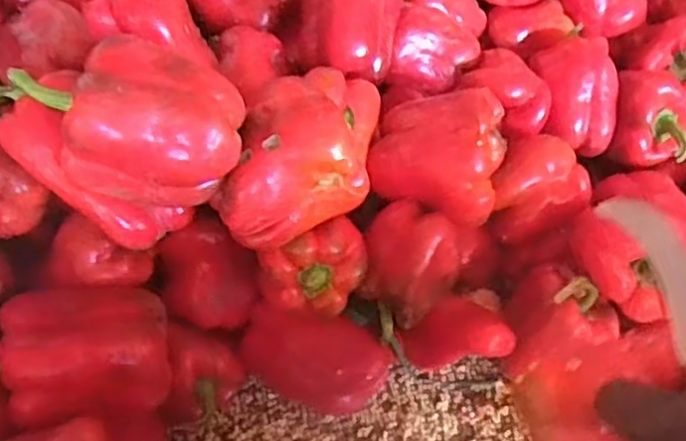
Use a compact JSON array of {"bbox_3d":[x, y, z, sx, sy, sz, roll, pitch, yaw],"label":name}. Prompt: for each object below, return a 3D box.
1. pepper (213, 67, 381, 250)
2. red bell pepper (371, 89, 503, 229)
[{"bbox_3d":[-0.033,-0.047,0.487,0.105,0.086,0.095,-3,53,1],"label":"pepper"},{"bbox_3d":[0.077,-0.055,0.560,0.103,0.068,0.077,9,54,9],"label":"red bell pepper"}]

